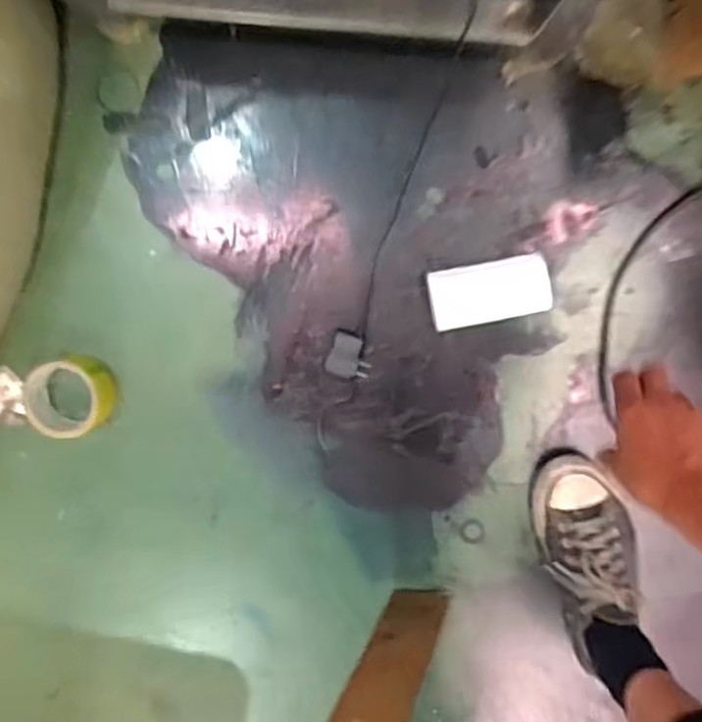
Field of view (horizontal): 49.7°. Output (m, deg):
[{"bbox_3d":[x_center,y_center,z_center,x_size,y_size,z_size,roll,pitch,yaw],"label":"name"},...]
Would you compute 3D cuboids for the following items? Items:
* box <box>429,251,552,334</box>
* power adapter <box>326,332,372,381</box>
[{"bbox_3d":[0.155,-0.077,0.852,0.127,0.047,0.066,-10,99,3],"label":"box"},{"bbox_3d":[-0.001,-0.005,0.892,0.049,0.026,0.051,15,99,-1],"label":"power adapter"}]

